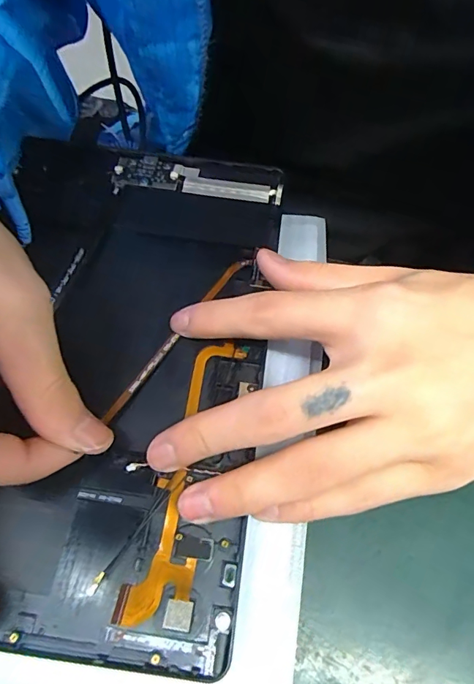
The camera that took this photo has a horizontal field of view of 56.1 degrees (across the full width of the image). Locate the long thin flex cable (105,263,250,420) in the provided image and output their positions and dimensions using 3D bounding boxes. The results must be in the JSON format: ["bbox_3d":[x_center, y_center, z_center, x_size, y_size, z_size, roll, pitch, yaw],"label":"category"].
[{"bbox_3d":[-0.025,-0.005,0.202,0.007,0.004,0.103,31,64,13],"label":"long thin flex cable"}]

